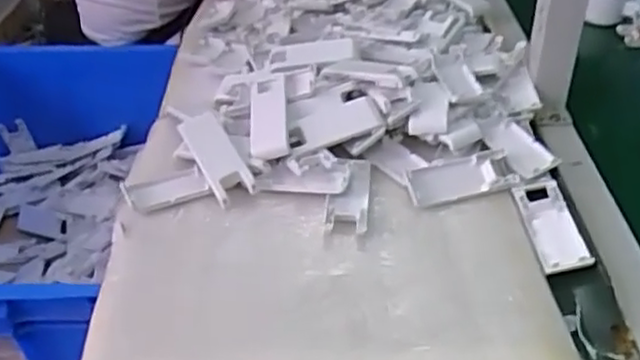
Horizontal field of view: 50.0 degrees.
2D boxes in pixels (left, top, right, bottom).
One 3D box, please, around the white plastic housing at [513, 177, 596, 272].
[{"bbox_3d":[0.200,0.039,0.594,0.044,0.014,0.104,-3,37,-1],"label":"white plastic housing"}]

